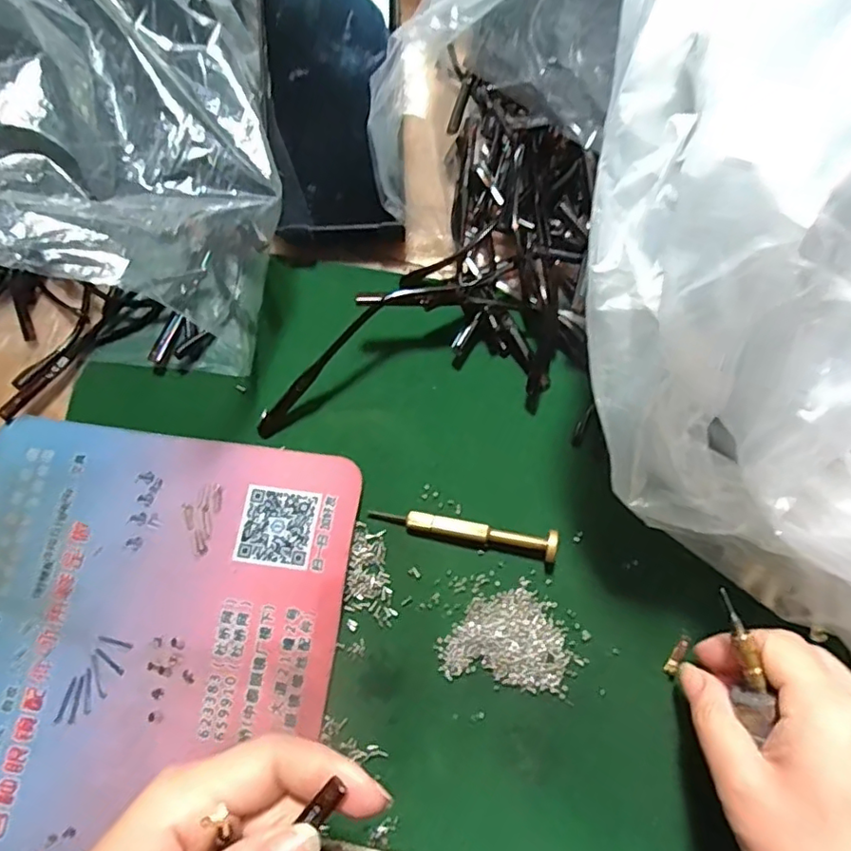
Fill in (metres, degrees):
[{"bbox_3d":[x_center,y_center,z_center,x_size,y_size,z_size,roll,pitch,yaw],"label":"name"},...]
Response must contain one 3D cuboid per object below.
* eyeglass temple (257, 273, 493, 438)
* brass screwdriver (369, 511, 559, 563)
[{"bbox_3d":[-0.031,-0.045,0.313,0.146,0.030,0.020,-33,77,-7],"label":"eyeglass temple"},{"bbox_3d":[0.018,0.053,0.294,0.092,0.013,0.012,10,76,4],"label":"brass screwdriver"}]

